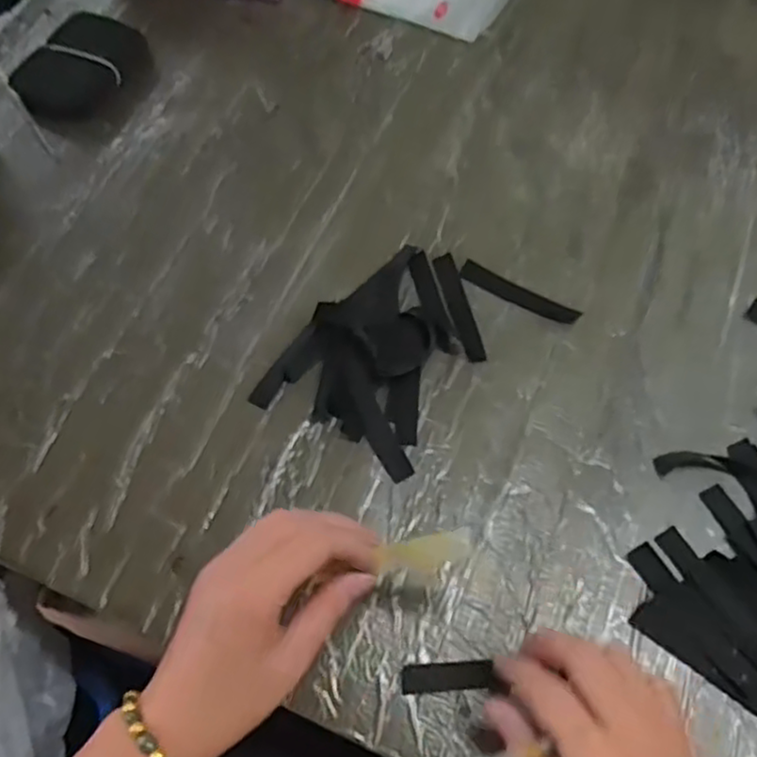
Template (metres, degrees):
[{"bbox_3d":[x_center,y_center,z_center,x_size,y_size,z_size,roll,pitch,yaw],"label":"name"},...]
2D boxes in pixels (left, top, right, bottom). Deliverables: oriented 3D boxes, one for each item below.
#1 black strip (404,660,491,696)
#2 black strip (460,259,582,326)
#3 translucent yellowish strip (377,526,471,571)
[{"bbox_3d":[0.038,0.165,0.390,0.049,0.004,0.014,-6,62,2],"label":"black strip"},{"bbox_3d":[0.100,-0.060,0.506,0.089,0.004,0.017,29,67,17],"label":"black strip"},{"bbox_3d":[0.026,0.092,0.372,0.049,0.004,0.017,-11,77,-8],"label":"translucent yellowish strip"}]

